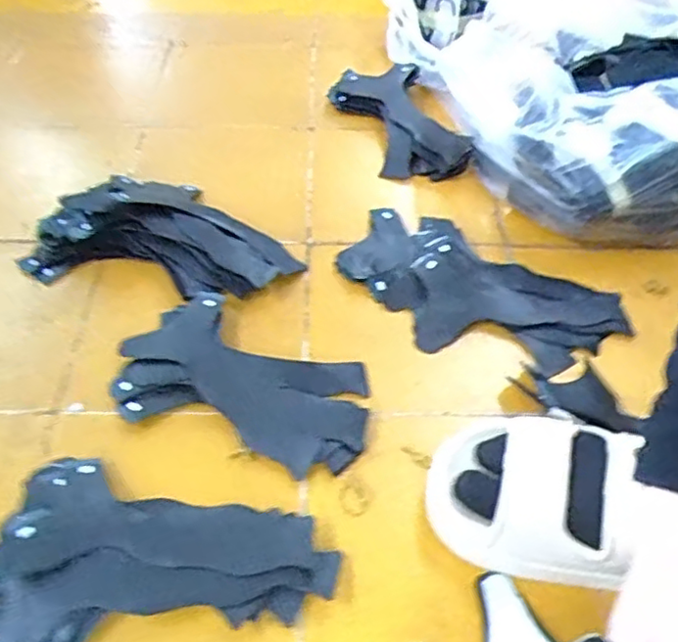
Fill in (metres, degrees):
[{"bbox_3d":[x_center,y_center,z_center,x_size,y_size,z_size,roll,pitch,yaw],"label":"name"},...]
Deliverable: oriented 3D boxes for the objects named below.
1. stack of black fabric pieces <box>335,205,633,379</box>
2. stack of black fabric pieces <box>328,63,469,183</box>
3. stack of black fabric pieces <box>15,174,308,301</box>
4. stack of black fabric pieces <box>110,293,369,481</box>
[{"bbox_3d":[0.125,-0.028,0.602,0.255,0.027,0.132,22,53,17],"label":"stack of black fabric pieces"},{"bbox_3d":[0.069,-0.236,0.769,0.111,0.036,0.198,-16,52,-14],"label":"stack of black fabric pieces"},{"bbox_3d":[-0.166,-0.095,0.636,0.260,0.051,0.147,9,50,7],"label":"stack of black fabric pieces"},{"bbox_3d":[-0.077,0.050,0.535,0.210,0.020,0.122,21,53,16],"label":"stack of black fabric pieces"}]

